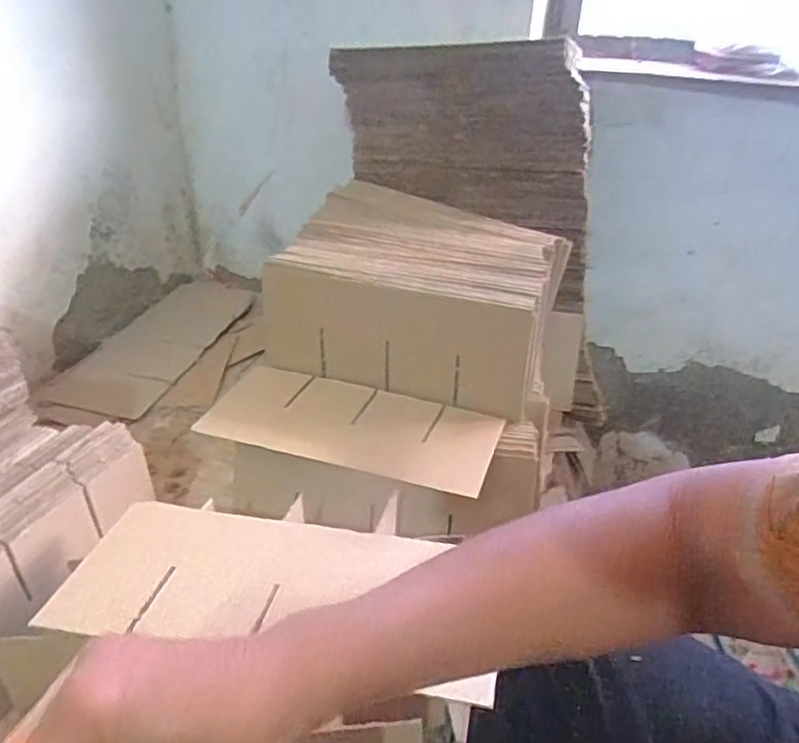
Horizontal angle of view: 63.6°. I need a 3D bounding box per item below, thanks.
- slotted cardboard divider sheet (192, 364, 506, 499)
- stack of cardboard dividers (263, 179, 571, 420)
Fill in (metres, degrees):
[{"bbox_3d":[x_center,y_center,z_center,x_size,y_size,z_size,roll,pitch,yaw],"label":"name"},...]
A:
[{"bbox_3d":[-0.052,0.056,0.704,0.314,0.010,0.133,11,36,17],"label":"slotted cardboard divider sheet"},{"bbox_3d":[0.022,-0.094,0.801,0.332,0.160,0.234,14,32,20],"label":"stack of cardboard dividers"}]

